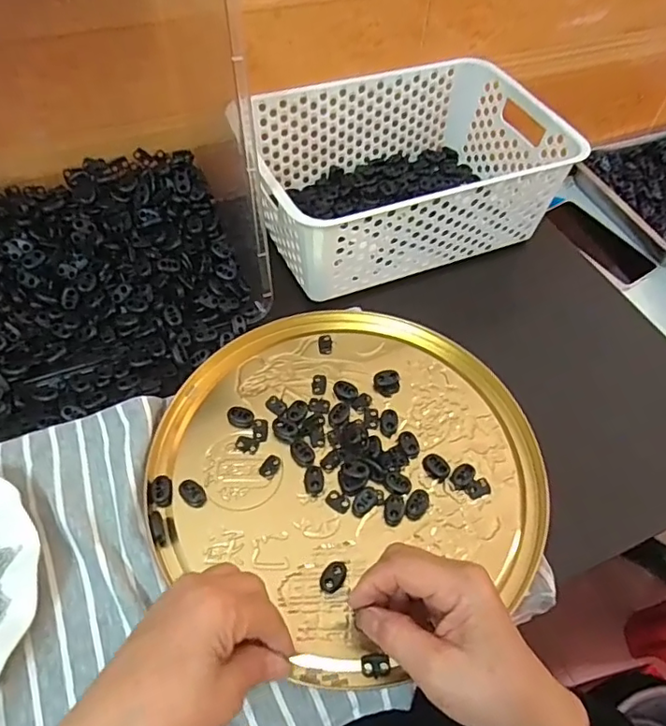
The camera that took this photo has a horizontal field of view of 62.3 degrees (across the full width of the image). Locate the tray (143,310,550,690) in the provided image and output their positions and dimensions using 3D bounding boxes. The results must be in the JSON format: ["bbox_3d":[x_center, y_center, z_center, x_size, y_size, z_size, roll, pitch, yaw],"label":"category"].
[{"bbox_3d":[0.015,0.073,0.434,0.293,0.015,0.275,2,55,-3],"label":"tray"}]

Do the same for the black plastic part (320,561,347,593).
[{"bbox_3d":[0.001,0.148,0.380,0.015,0.005,0.021,22,56,11],"label":"black plastic part"}]

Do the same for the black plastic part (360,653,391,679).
[{"bbox_3d":[0.027,0.194,0.353,0.018,0.004,0.013,-3,55,-6],"label":"black plastic part"}]

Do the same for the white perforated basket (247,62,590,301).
[{"bbox_3d":[0.067,-0.201,0.574,0.302,0.099,0.200,-21,59,-18],"label":"white perforated basket"}]

